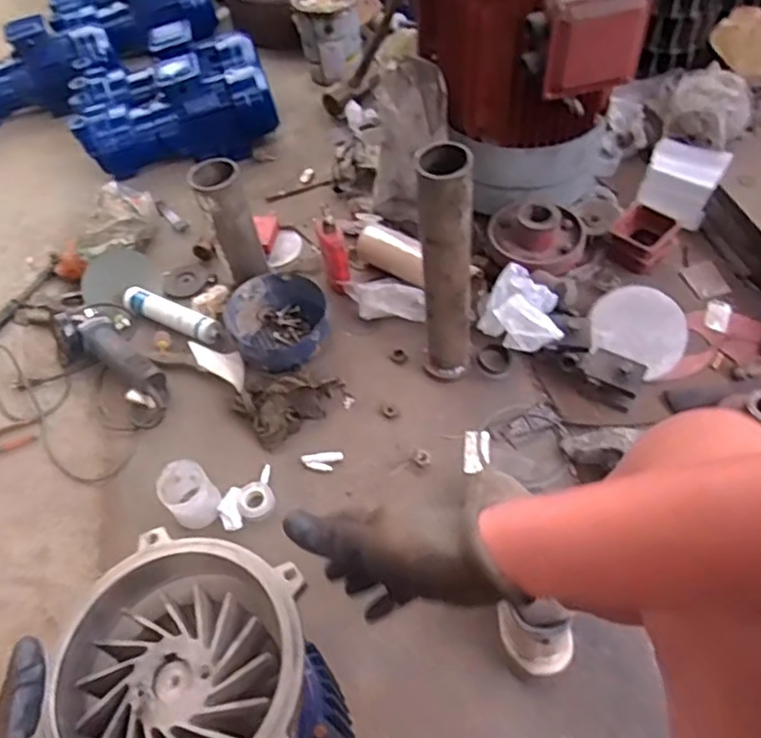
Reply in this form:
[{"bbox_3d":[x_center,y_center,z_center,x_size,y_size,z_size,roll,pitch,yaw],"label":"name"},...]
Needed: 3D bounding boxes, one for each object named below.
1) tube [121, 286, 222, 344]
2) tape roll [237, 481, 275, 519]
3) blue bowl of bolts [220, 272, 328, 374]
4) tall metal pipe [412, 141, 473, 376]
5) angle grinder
[{"bbox_3d":[-0.437,-0.114,1.322,0.250,0.053,0.054,23,61,19],"label":"tube"},{"bbox_3d":[-0.209,0.218,1.074,0.058,0.013,0.064,-26,57,-12],"label":"tape roll"},{"bbox_3d":[-0.191,-0.084,1.239,0.193,0.081,0.219,-16,56,-6],"label":"blue bowl of bolts"},{"bbox_3d":[0.104,-0.135,1.016,0.081,0.451,0.072,4,56,8],"label":"tall metal pipe"},{"bbox_3d":[-0.524,-0.023,1.237,0.344,0.079,0.110,36,66,26],"label":"angle grinder"}]

